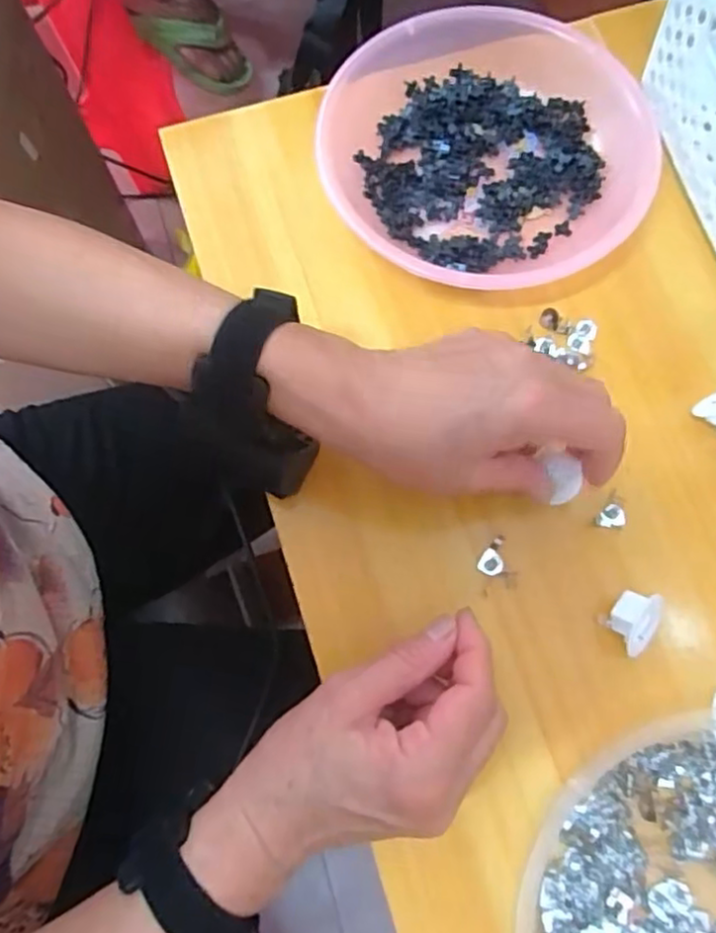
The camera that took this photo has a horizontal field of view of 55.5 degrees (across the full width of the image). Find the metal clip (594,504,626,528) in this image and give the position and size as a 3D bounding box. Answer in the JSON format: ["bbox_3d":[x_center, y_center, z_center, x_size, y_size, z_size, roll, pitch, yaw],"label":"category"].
[{"bbox_3d":[0.135,0.026,0.360,0.015,0.004,0.012,7,74,3],"label":"metal clip"}]

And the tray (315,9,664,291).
[{"bbox_3d":[0.076,-0.186,0.409,0.189,0.043,0.186,0,74,1],"label":"tray"}]

